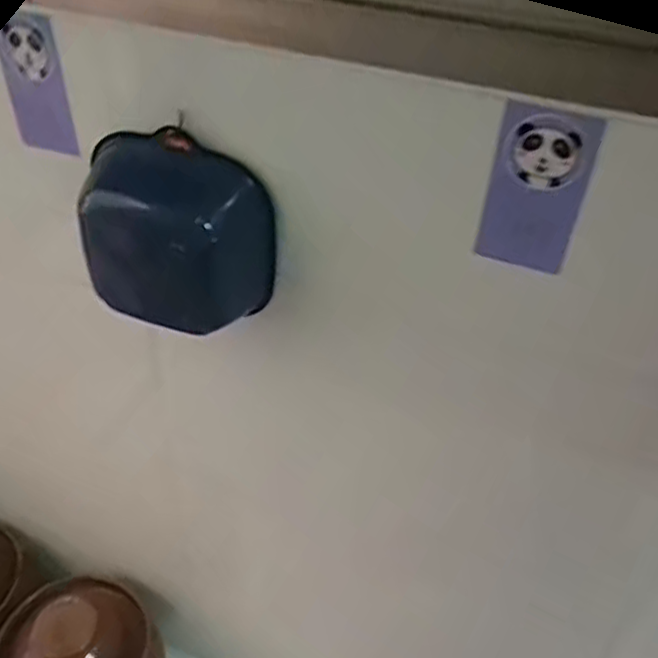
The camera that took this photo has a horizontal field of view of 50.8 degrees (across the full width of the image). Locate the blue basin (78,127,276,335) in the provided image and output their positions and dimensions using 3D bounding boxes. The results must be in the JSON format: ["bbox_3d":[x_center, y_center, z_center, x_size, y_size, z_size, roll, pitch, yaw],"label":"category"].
[{"bbox_3d":[-0.139,-0.082,0.619,0.170,0.154,0.073,13,41,11],"label":"blue basin"}]

